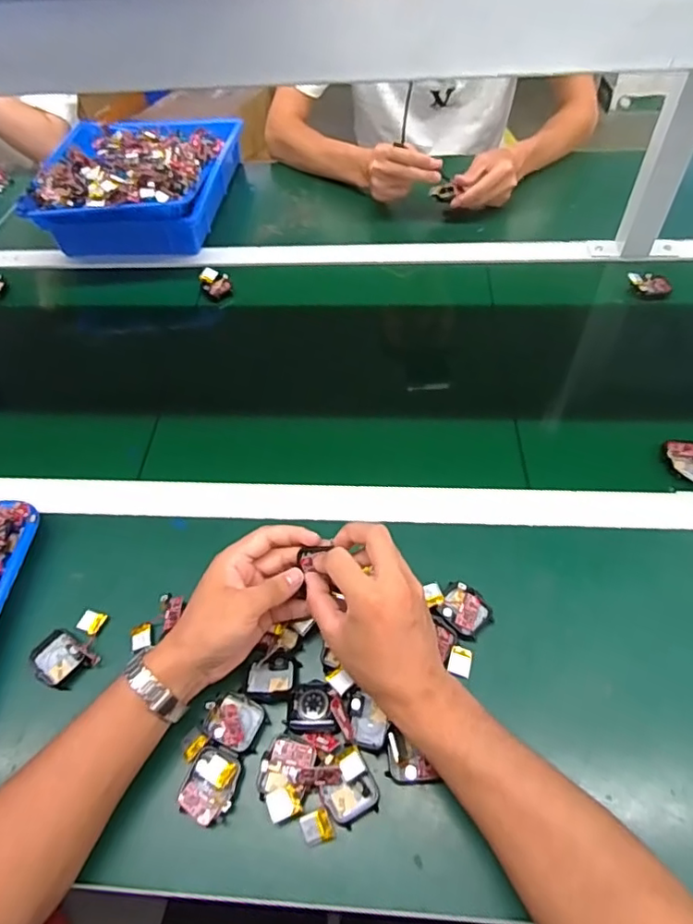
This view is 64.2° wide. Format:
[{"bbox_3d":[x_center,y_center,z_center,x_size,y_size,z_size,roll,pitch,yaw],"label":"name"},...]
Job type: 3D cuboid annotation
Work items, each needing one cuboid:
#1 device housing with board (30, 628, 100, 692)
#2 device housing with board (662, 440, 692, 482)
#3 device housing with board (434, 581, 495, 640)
[{"bbox_3d":[-0.247,0.171,0.477,0.050,0.011,0.039,27,60,23],"label":"device housing with board"},{"bbox_3d":[0.346,-0.001,0.562,0.037,0.017,0.052,4,54,8],"label":"device housing with board"},{"bbox_3d":[0.101,0.129,0.479,0.037,0.018,0.044,-38,59,-22],"label":"device housing with board"}]

